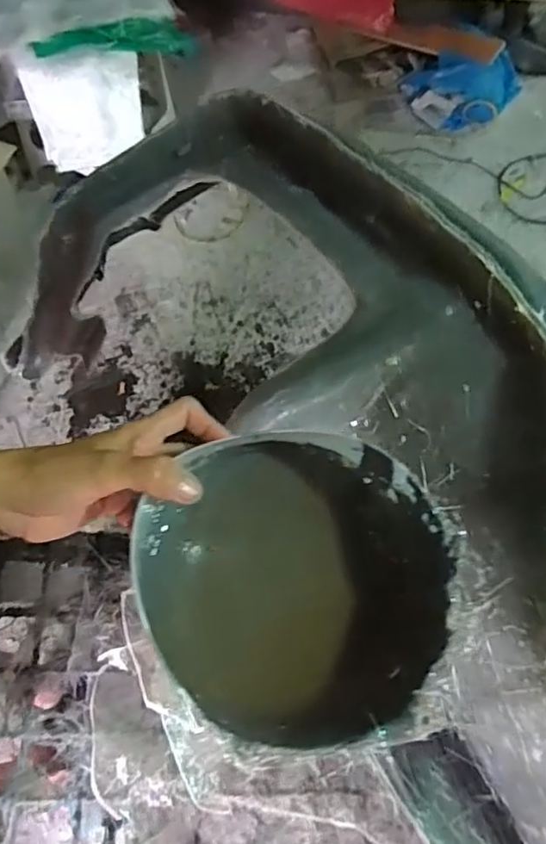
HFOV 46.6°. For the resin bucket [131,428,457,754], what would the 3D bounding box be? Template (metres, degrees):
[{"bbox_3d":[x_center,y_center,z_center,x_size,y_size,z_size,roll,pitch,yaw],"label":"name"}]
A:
[{"bbox_3d":[0.005,0.100,0.399,0.172,0.131,0.183,1,68,-2],"label":"resin bucket"}]

